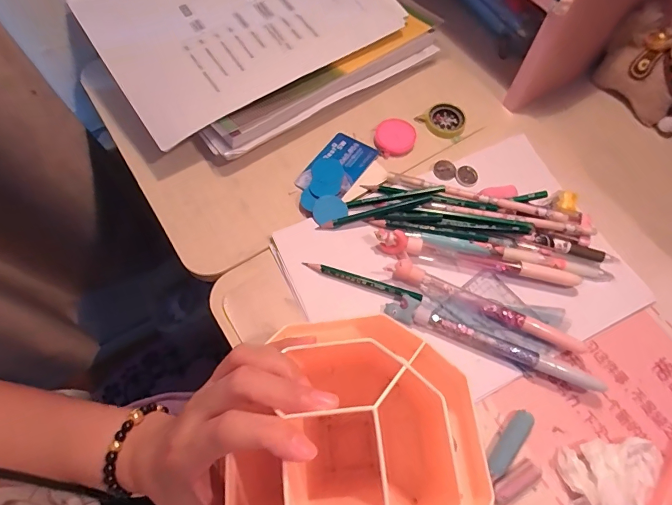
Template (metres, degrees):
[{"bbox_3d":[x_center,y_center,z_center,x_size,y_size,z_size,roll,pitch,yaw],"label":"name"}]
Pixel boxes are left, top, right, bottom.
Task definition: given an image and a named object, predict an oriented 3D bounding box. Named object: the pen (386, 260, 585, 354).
[{"bbox_3d":[0.131,0.044,0.361,0.173,0.017,0.020,24,66,10],"label":"pen"}]

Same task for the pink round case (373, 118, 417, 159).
[{"bbox_3d":[0.066,-0.126,0.448,0.046,0.009,0.042,-9,84,-7],"label":"pink round case"}]

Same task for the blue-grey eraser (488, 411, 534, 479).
[{"bbox_3d":[0.137,0.150,0.318,0.018,0.011,0.055,41,70,16],"label":"blue-grey eraser"}]

